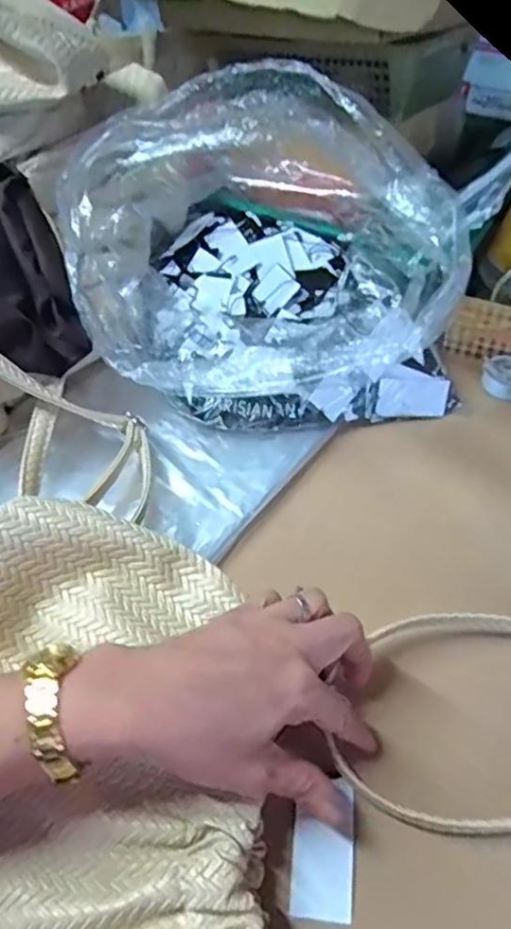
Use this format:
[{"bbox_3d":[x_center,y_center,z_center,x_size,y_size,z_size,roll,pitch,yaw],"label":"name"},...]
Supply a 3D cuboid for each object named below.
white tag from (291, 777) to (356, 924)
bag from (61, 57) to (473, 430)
[{"bbox_3d":[0.037,0.202,0.315,0.031,0.005,0.063,4,51,8],"label":"white tag"},{"bbox_3d":[0.000,-0.191,0.499,0.273,0.221,0.280,-4,50,2],"label":"bag"}]

